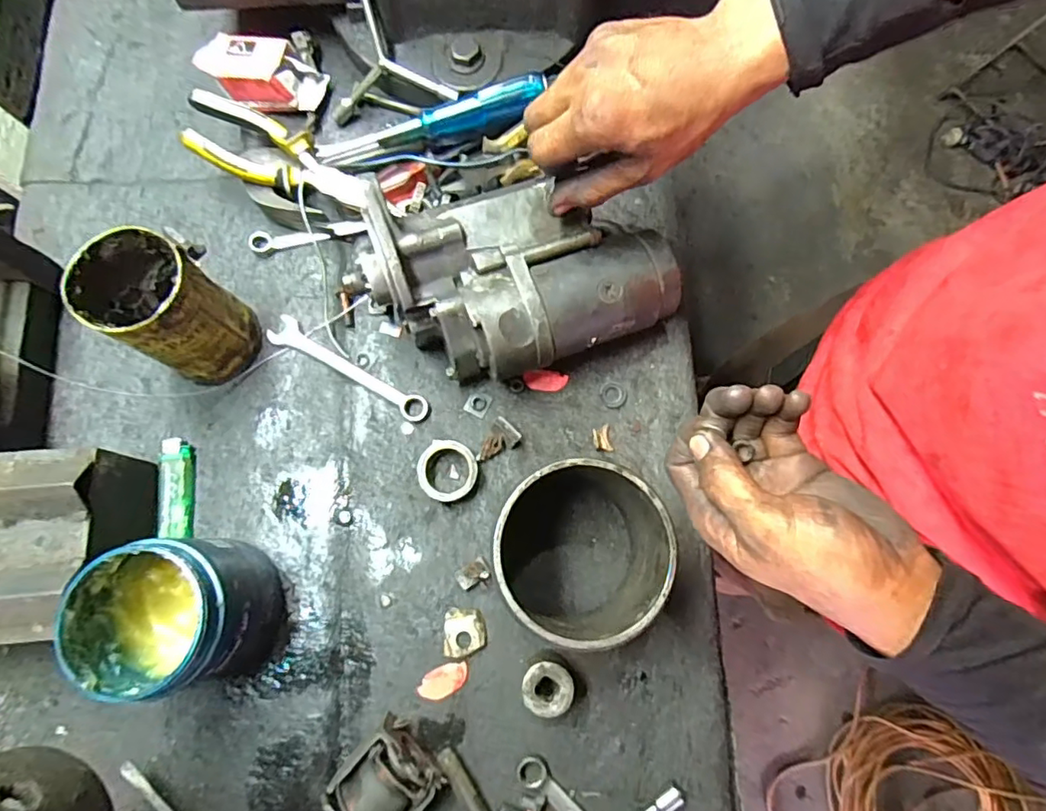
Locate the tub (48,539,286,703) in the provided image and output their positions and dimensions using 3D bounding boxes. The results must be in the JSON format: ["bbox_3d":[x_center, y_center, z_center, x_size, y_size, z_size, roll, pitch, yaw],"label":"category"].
[{"bbox_3d":[-0.224,0.136,0.374,0.095,0.100,0.090,0,78,-1],"label":"tub"}]

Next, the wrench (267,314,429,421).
[{"bbox_3d":[-0.141,-0.029,0.460,0.145,0.007,0.024,31,80,5],"label":"wrench"}]

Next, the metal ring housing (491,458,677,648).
[{"bbox_3d":[0.035,0.095,0.383,0.103,0.118,0.102,0,78,-1],"label":"metal ring housing"}]

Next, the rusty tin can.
[{"bbox_3d":[-0.254,-0.071,0.416,0.085,0.110,0.075,36,80,6],"label":"rusty tin can"}]

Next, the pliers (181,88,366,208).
[{"bbox_3d":[-0.198,-0.202,0.462,0.156,0.025,0.053,21,78,5],"label":"pliers"}]

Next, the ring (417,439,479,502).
[{"bbox_3d":[-0.058,0.051,0.440,0.045,0.019,0.045,0,78,-1],"label":"ring"}]

